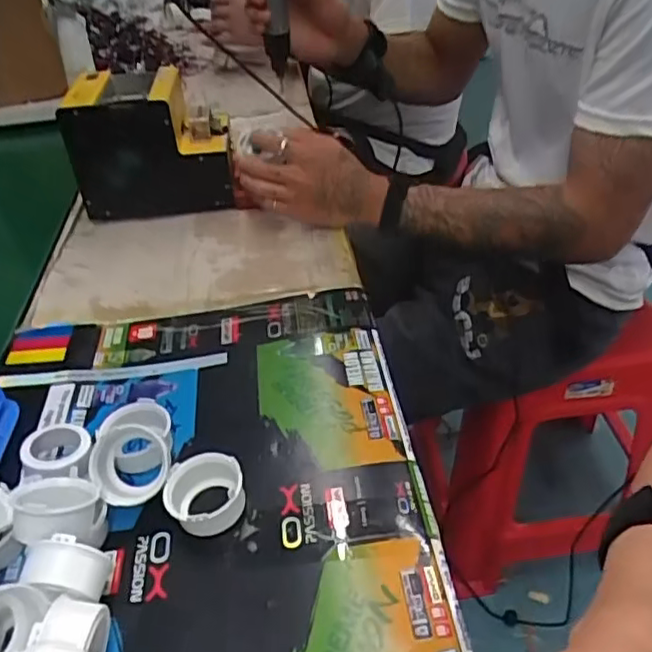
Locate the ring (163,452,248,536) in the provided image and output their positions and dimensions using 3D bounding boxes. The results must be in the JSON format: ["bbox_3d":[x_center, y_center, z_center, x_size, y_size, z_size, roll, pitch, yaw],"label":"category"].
[{"bbox_3d":[-0.083,0.117,0.428,0.053,0.027,0.052,-3,39,3],"label":"ring"}]

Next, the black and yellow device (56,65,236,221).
[{"bbox_3d":[-0.210,-0.231,0.771,0.184,0.141,0.129,-4,39,2],"label":"black and yellow device"}]

